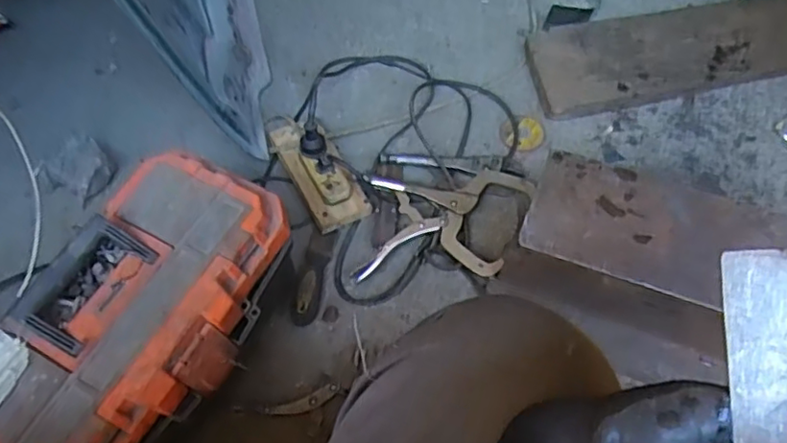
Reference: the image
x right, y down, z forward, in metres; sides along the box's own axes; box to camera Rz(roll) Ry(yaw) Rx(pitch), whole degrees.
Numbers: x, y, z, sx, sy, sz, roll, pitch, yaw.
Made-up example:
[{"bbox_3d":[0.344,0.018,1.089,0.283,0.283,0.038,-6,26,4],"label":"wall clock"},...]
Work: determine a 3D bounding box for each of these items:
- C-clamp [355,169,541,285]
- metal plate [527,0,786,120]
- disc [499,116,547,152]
[{"bbox_3d":[0.076,0.002,0.877,0.242,0.033,0.163,0,61,3],"label":"C-clamp"},{"bbox_3d":[0.458,-0.275,0.999,0.466,0.031,0.164,-13,69,-3],"label":"metal plate"},{"bbox_3d":[0.202,-0.140,0.976,0.071,0.007,0.064,31,67,18],"label":"disc"}]

